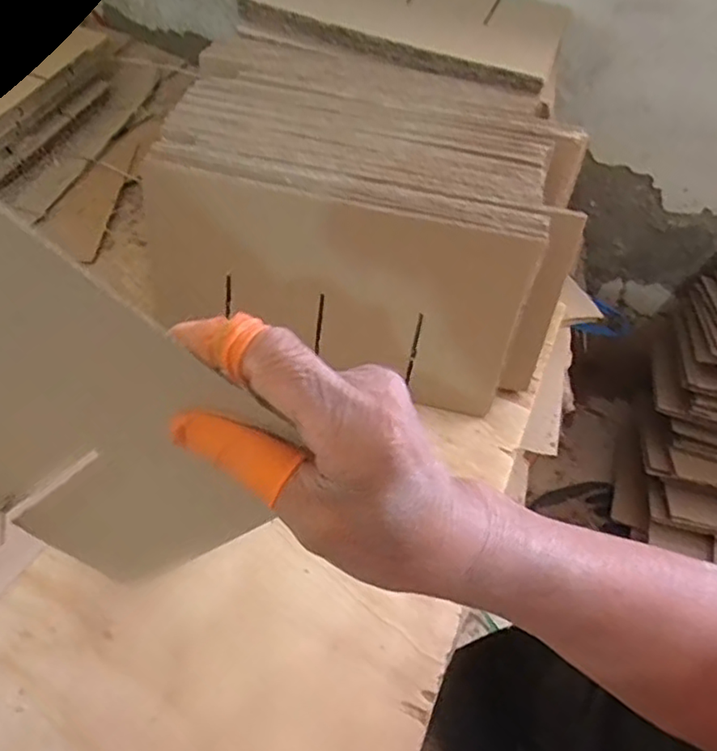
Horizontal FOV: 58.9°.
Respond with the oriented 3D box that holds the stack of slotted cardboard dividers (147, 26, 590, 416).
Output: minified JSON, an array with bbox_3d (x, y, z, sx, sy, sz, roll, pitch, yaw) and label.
[{"bbox_3d":[0.011,-0.147,0.577,0.347,0.165,0.240,16,51,5],"label":"stack of slotted cardboard dividers"}]

